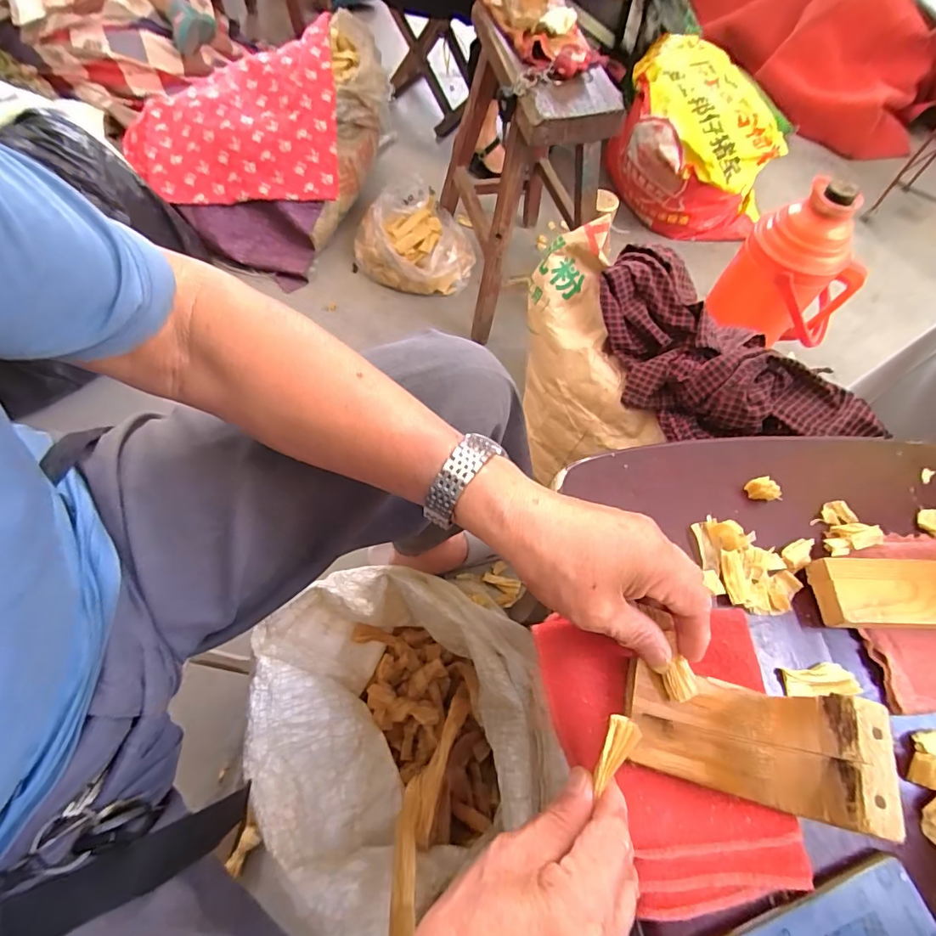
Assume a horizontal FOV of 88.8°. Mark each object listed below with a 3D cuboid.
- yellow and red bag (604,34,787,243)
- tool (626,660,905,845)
[{"bbox_3d":[0.556,-0.760,1.156,0.415,0.279,0.393,26,64,9],"label":"yellow and red bag"},{"bbox_3d":[0.152,0.147,0.263,0.108,0.069,0.060,16,63,4],"label":"tool"}]

